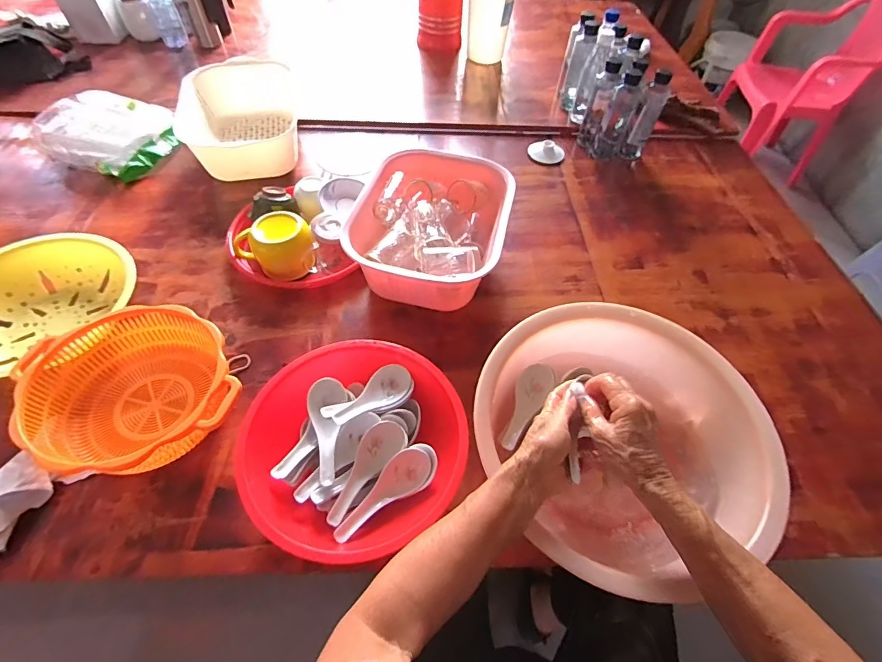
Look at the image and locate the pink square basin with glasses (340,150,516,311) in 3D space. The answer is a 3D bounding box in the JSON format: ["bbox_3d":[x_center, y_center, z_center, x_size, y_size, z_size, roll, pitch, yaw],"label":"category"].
[{"bbox_3d":[-0.012,-0.164,0.688,0.227,0.121,0.268,13,55,6],"label":"pink square basin with glasses"}]

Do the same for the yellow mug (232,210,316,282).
[{"bbox_3d":[-0.269,-0.132,0.681,0.122,0.088,0.107,-21,59,-17],"label":"yellow mug"}]

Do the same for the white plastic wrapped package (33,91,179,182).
[{"bbox_3d":[-0.677,-0.404,0.856,0.220,0.076,0.194,19,56,11],"label":"white plastic wrapped package"}]

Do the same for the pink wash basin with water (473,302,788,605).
[{"bbox_3d":[0.202,0.129,0.501,0.310,0.114,0.306,1,55,-2],"label":"pink wash basin with water"}]

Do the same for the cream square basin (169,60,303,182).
[{"bbox_3d":[-0.416,-0.433,0.858,0.222,0.112,0.244,-11,56,-10],"label":"cream square basin"}]

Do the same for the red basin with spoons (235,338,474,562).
[{"bbox_3d":[-0.100,0.136,0.500,0.241,0.081,0.232,1,55,-2],"label":"red basin with spoons"}]

